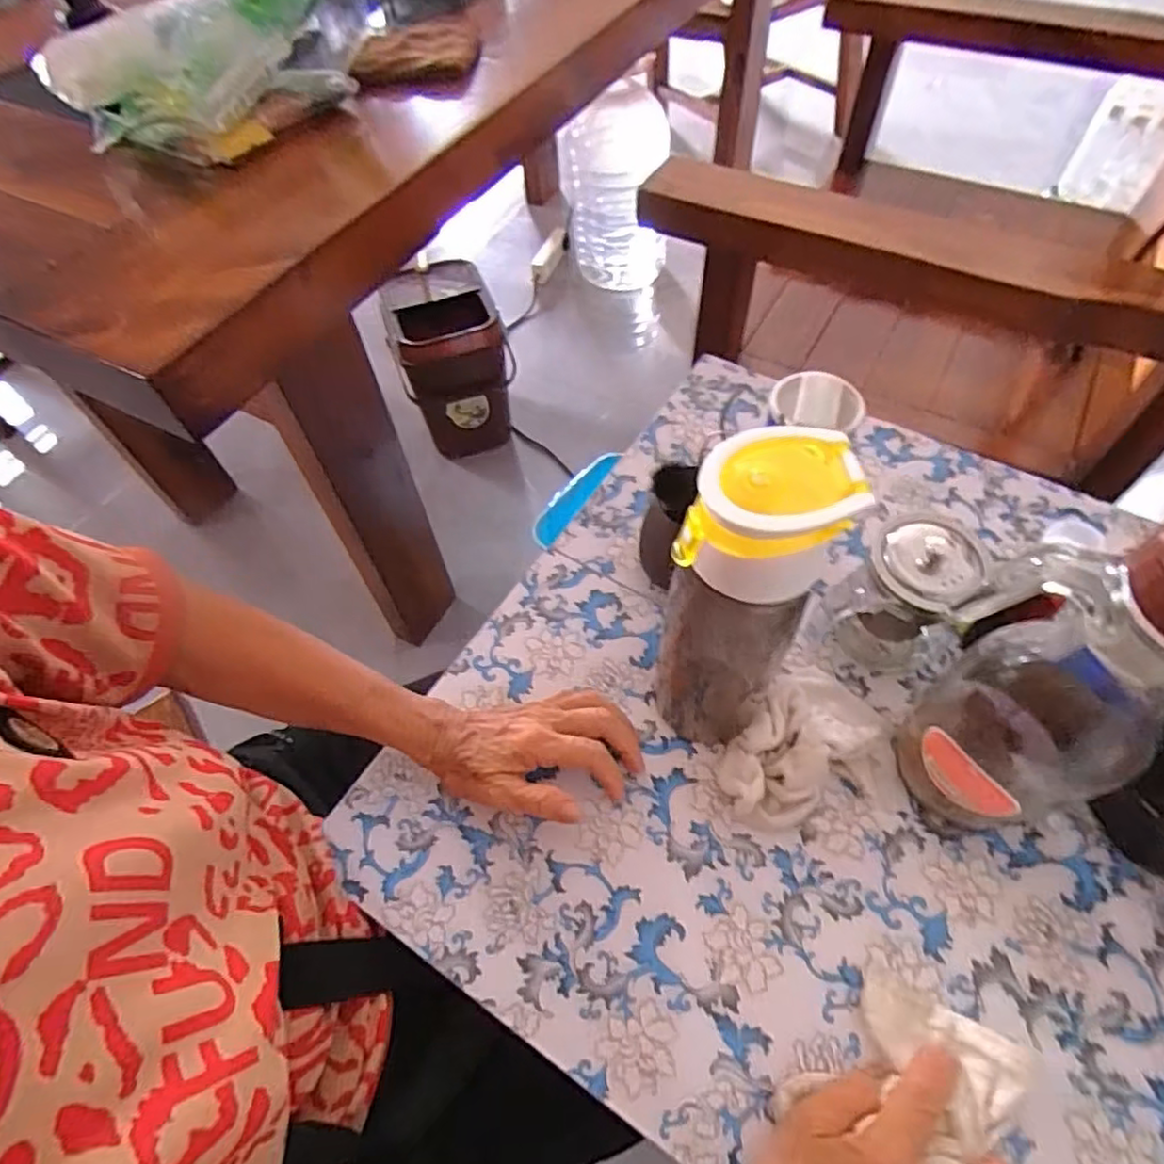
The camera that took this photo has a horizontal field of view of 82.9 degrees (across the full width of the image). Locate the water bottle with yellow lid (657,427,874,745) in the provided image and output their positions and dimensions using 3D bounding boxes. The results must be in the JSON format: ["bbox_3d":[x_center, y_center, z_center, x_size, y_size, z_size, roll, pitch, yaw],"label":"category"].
[{"bbox_3d":[0.090,0.001,0.397,0.082,0.246,0.122,6,58,6],"label":"water bottle with yellow lid"}]

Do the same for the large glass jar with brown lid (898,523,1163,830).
[{"bbox_3d":[0.244,0.056,0.349,0.091,0.257,0.087,-1,58,2],"label":"large glass jar with brown lid"}]

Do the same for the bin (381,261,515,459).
[{"bbox_3d":[-0.244,-0.430,1.305,0.206,0.287,0.216,-13,58,-5],"label":"bin"}]

